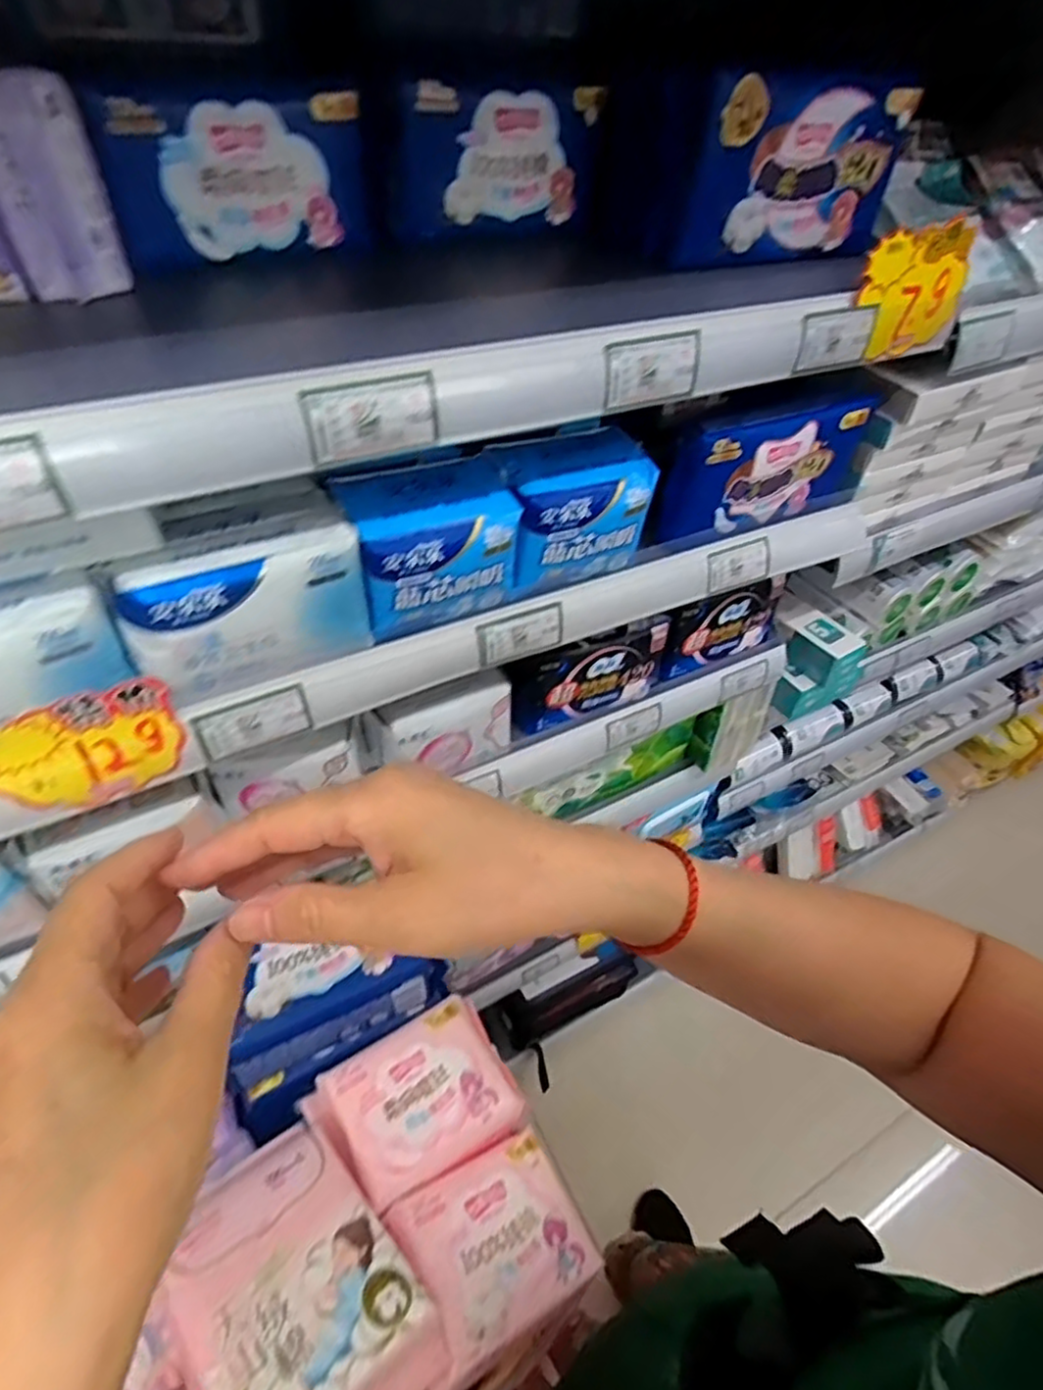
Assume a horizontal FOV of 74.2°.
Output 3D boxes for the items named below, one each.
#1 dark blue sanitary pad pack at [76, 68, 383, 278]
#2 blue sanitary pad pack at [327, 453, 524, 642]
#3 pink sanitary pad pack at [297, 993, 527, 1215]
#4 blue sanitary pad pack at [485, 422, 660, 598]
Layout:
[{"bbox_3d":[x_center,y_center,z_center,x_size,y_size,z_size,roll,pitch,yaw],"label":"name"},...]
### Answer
[{"bbox_3d":[-0.157,-0.297,0.388,0.153,0.079,0.051,-26,56,-24],"label":"dark blue sanitary pad pack"},{"bbox_3d":[-0.059,-0.096,0.443,0.102,0.080,0.071,-22,54,-21],"label":"blue sanitary pad pack"},{"bbox_3d":[-0.067,0.258,0.437,0.119,0.035,0.086,-23,54,-22],"label":"pink sanitary pad pack"},{"bbox_3d":[0.033,-0.130,0.480,0.111,0.081,0.069,-20,53,-20],"label":"blue sanitary pad pack"}]

